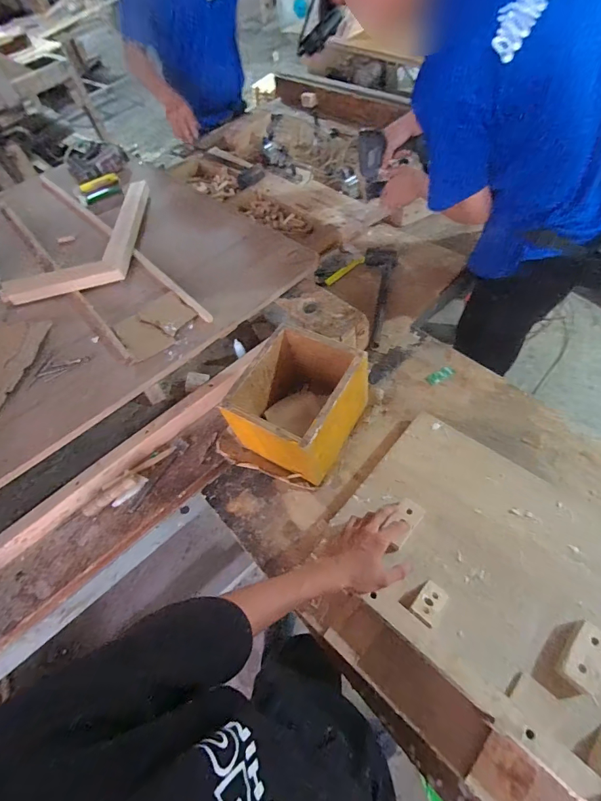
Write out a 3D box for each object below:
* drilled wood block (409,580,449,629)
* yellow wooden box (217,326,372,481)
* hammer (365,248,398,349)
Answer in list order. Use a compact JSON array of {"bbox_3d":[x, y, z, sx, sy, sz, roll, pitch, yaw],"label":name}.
[{"bbox_3d":[0.182,0.284,0.537,0.035,0.010,0.079,39,29,27],"label":"drilled wood block"},{"bbox_3d":[0.001,0.006,0.710,0.178,0.163,0.211,25,64,24],"label":"yellow wooden box"},{"bbox_3d":[0.183,-0.267,0.952,0.084,0.040,0.333,7,58,14],"label":"hammer"}]

